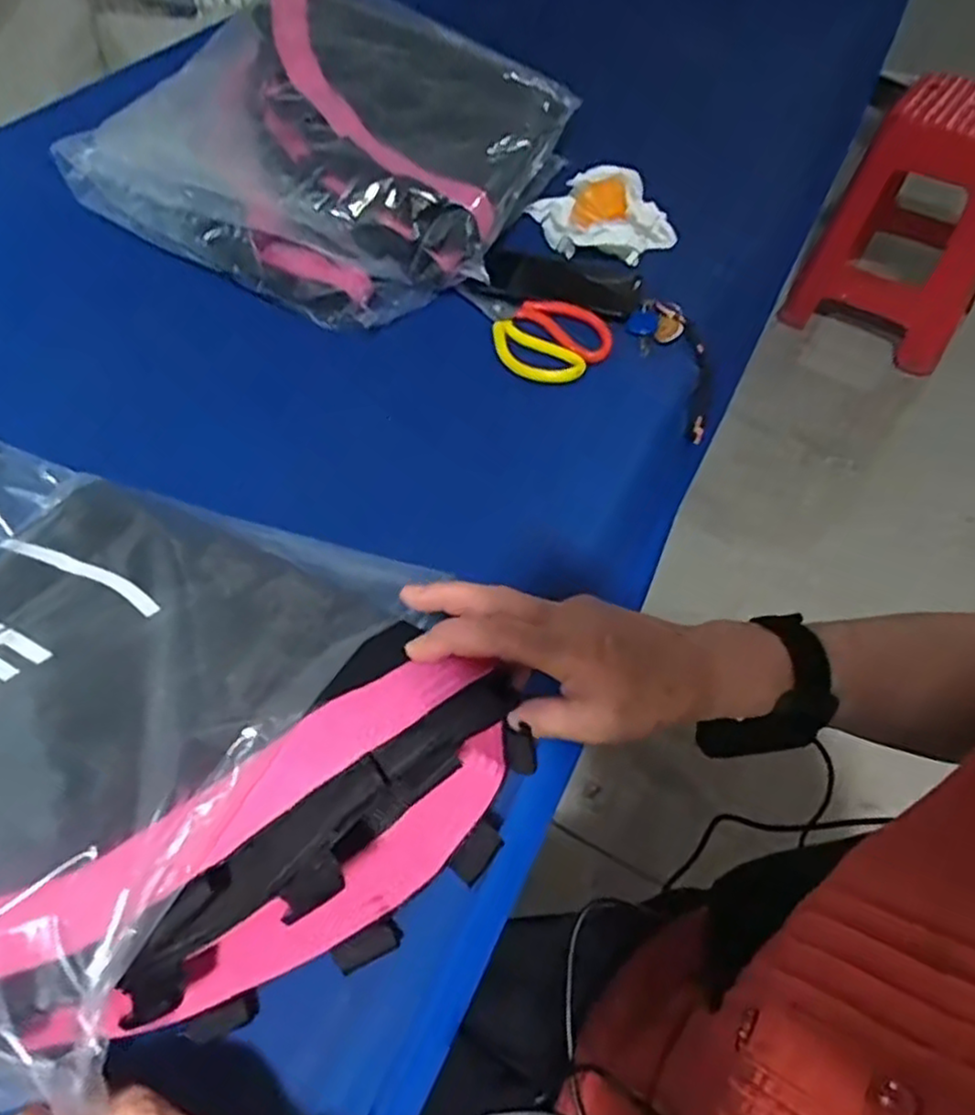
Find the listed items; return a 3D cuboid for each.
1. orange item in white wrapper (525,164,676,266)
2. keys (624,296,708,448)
[{"bbox_3d":[0.118,-0.377,0.788,0.161,0.064,0.096,33,59,22],"label":"orange item in white wrapper"},{"bbox_3d":[0.200,-0.182,0.734,0.062,0.159,0.077,-2,44,40],"label":"keys"}]

